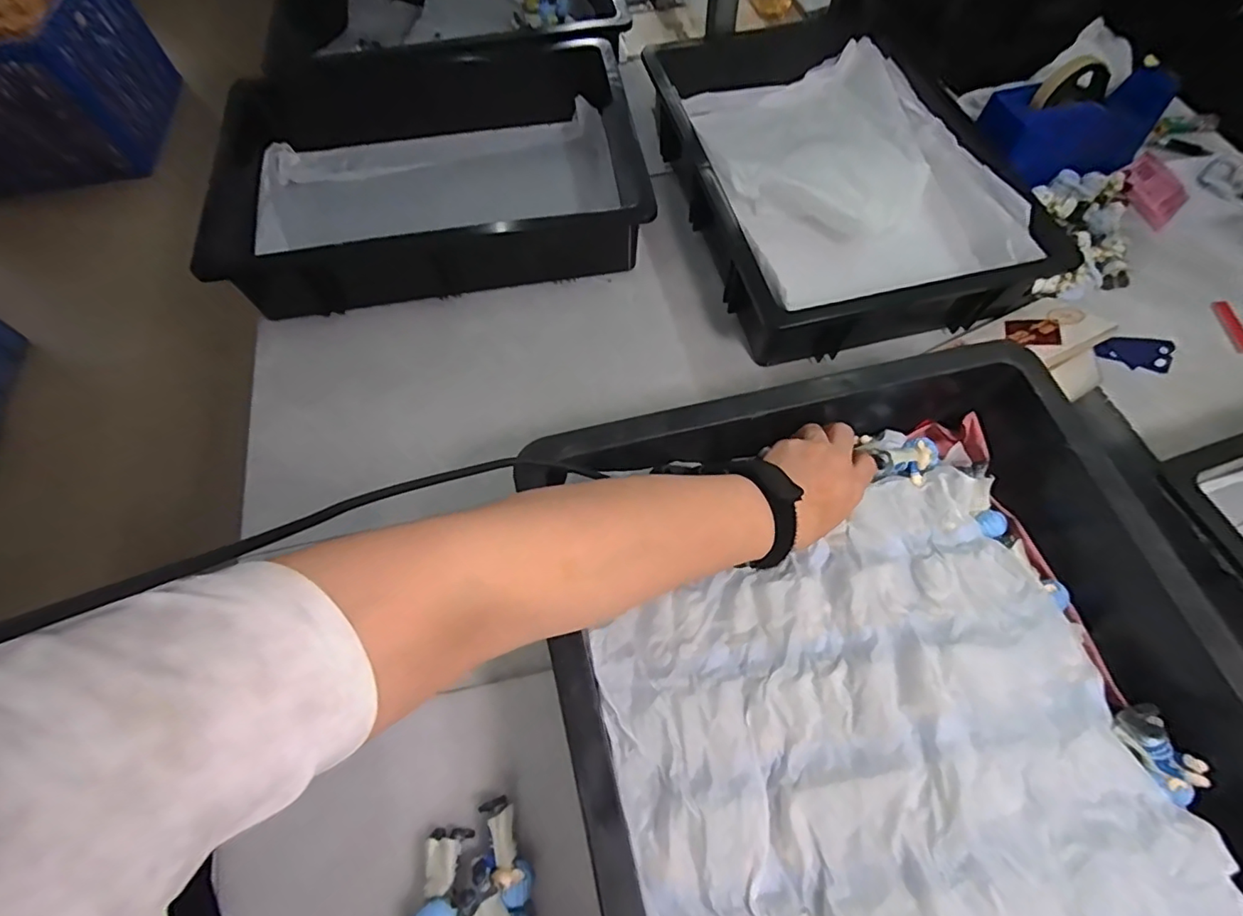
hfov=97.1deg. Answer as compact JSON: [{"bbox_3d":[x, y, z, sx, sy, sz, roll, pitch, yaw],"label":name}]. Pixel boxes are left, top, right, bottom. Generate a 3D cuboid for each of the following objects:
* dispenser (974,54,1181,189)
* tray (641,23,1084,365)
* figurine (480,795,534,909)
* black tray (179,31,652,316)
[{"bbox_3d":[0.501,-0.378,0.618,0.227,0.098,0.080,-9,63,-3],"label":"dispenser"},{"bbox_3d":[0.243,-0.323,0.644,0.329,0.113,0.455,-11,63,-7],"label":"tray"},{"bbox_3d":[-0.078,0.267,0.373,0.023,0.028,0.062,-20,64,-8],"label":"figurine"},{"bbox_3d":[-0.220,-0.343,0.645,0.460,0.098,0.365,-12,64,-4],"label":"black tray"}]

